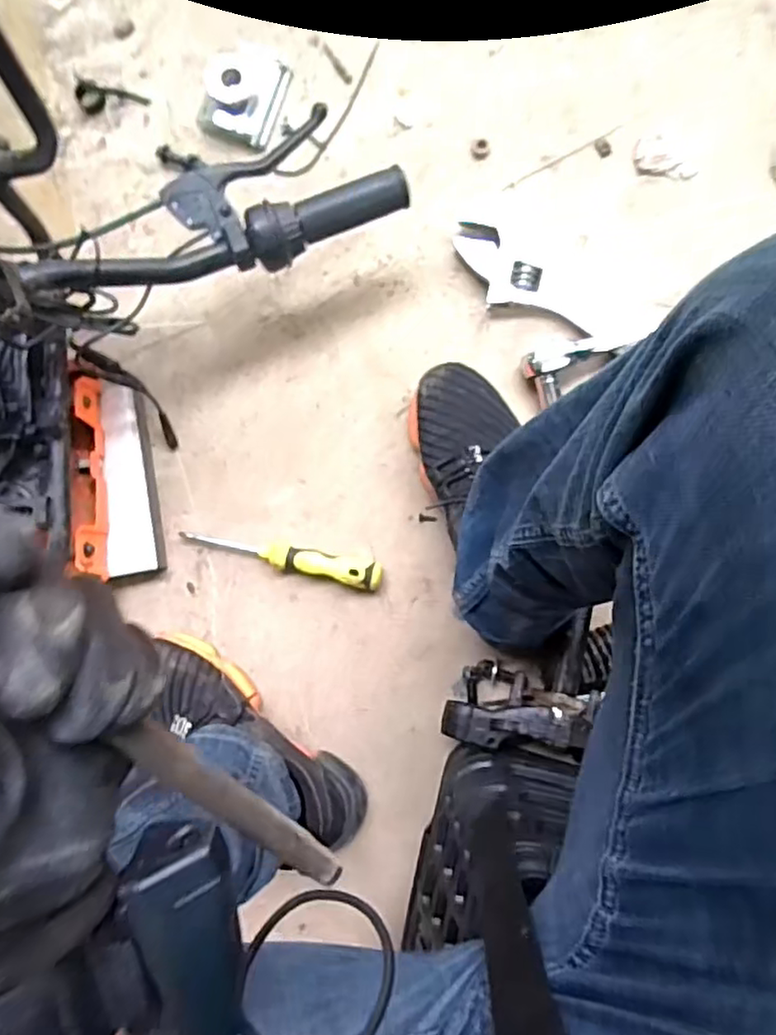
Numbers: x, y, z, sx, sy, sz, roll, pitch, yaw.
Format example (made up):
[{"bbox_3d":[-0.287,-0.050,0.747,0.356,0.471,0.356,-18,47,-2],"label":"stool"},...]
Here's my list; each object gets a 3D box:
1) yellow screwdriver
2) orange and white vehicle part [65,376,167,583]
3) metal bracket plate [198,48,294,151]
[{"bbox_3d":[-0.104,0.039,0.642,0.199,0.029,0.028,11,89,5],"label":"yellow screwdriver"},{"bbox_3d":[-0.267,-0.038,0.639,0.061,0.069,0.195,-7,87,4],"label":"orange and white vehicle part"},{"bbox_3d":[-0.147,-0.431,0.662,0.072,0.035,0.091,23,90,5],"label":"metal bracket plate"}]

